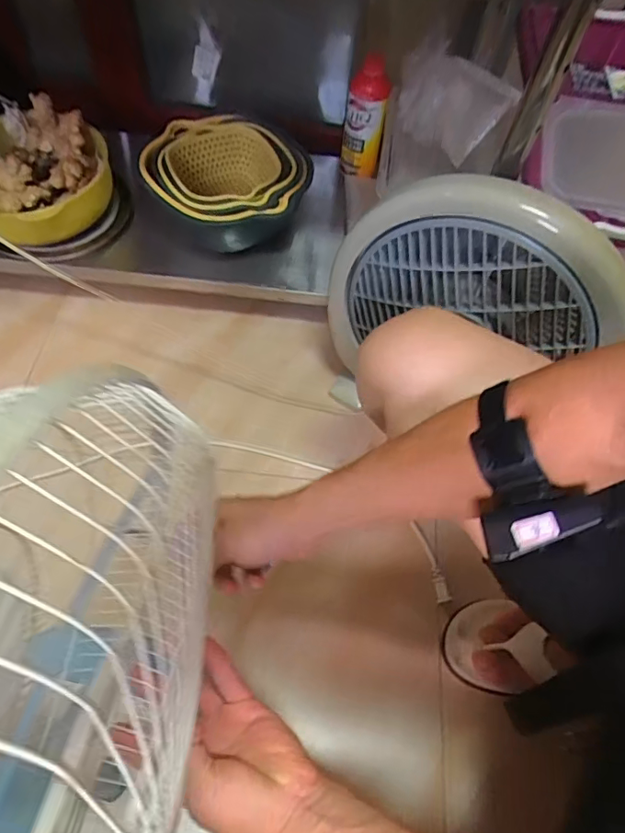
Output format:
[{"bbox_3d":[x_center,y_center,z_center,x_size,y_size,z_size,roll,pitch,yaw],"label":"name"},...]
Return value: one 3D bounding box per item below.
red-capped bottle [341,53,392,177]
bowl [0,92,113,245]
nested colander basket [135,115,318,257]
[{"bbox_3d":[0.087,-0.489,0.864,0.068,0.163,0.070,7,62,2],"label":"red-capped bottle"},{"bbox_3d":[-0.425,-0.358,0.783,0.226,0.095,0.217,1,62,-1],"label":"bowl"},{"bbox_3d":[-0.131,-0.357,0.814,0.241,0.090,0.226,12,63,4],"label":"nested colander basket"}]

